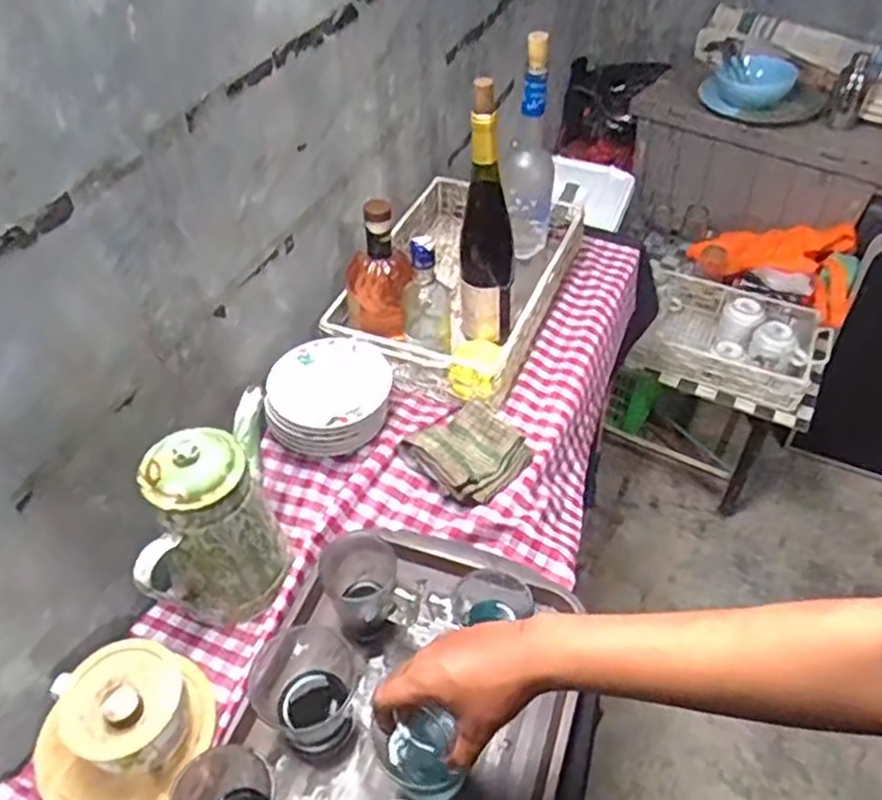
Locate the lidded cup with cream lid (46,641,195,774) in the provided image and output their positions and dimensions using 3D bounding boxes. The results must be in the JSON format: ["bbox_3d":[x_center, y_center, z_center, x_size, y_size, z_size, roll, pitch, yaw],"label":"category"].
[{"bbox_3d":[-0.278,0.269,0.633,0.107,0.077,0.098,0,46,0],"label":"lidded cup with cream lid"}]

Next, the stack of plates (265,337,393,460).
[{"bbox_3d":[-0.139,-0.003,0.895,0.152,0.069,0.151,5,46,5],"label":"stack of plates"}]

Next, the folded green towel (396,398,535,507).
[{"bbox_3d":[0.037,0.057,0.867,0.125,0.033,0.128,-35,55,-29],"label":"folded green towel"}]

